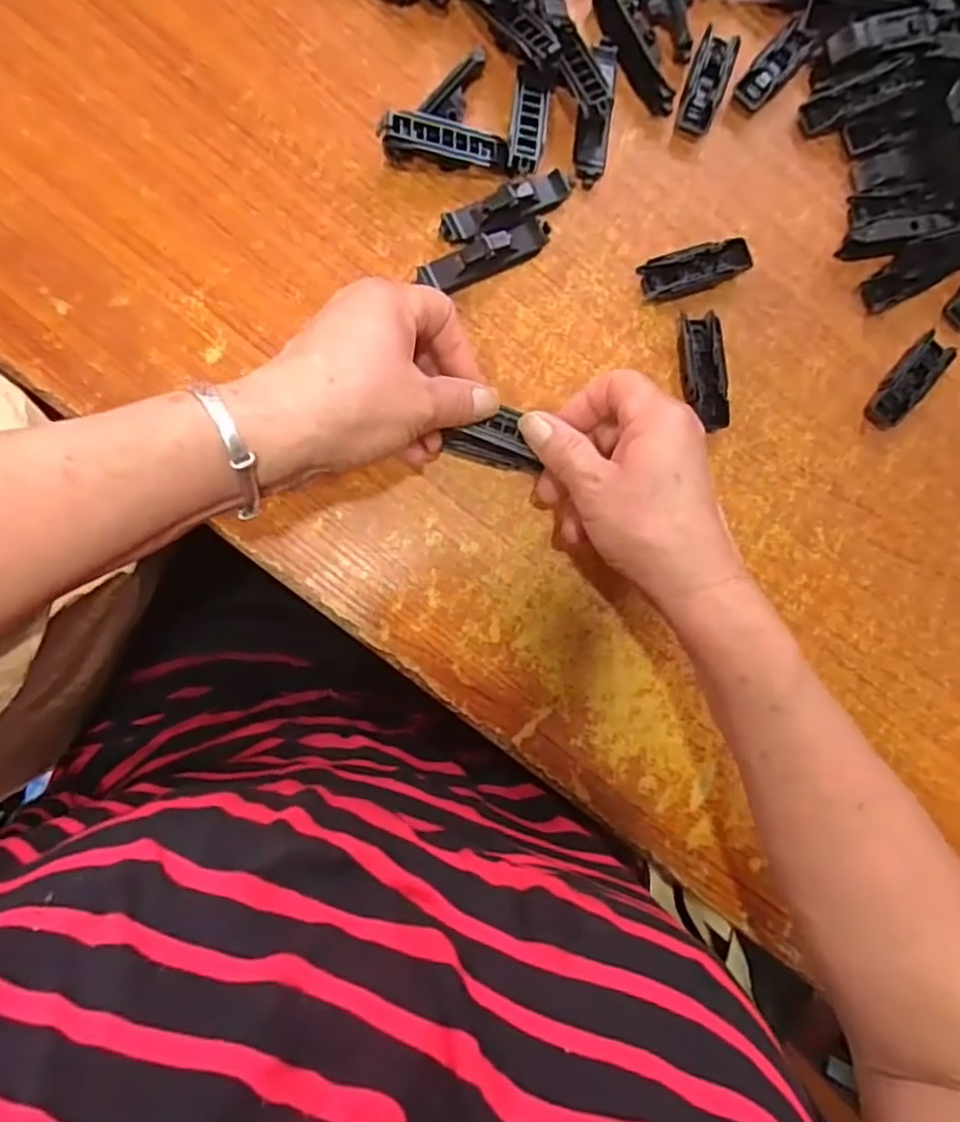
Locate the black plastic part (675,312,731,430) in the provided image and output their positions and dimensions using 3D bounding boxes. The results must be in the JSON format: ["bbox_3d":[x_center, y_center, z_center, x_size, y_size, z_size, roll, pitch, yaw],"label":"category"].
[{"bbox_3d":[0.128,-0.108,0.394,0.022,0.014,0.065,-3,88,-8],"label":"black plastic part"}]

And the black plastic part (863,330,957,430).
[{"bbox_3d":[0.257,-0.108,0.411,0.024,0.012,0.064,45,83,-4],"label":"black plastic part"}]

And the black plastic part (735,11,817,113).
[{"bbox_3d":[0.176,-0.294,0.409,0.020,0.010,0.060,42,83,-4],"label":"black plastic part"}]

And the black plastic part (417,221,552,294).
[{"bbox_3d":[0.005,-0.169,0.378,0.076,0.020,0.019,-24,91,-8],"label":"black plastic part"}]

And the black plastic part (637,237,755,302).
[{"bbox_3d":[0.124,-0.168,0.398,0.066,0.013,0.024,-20,90,-8],"label":"black plastic part"}]

